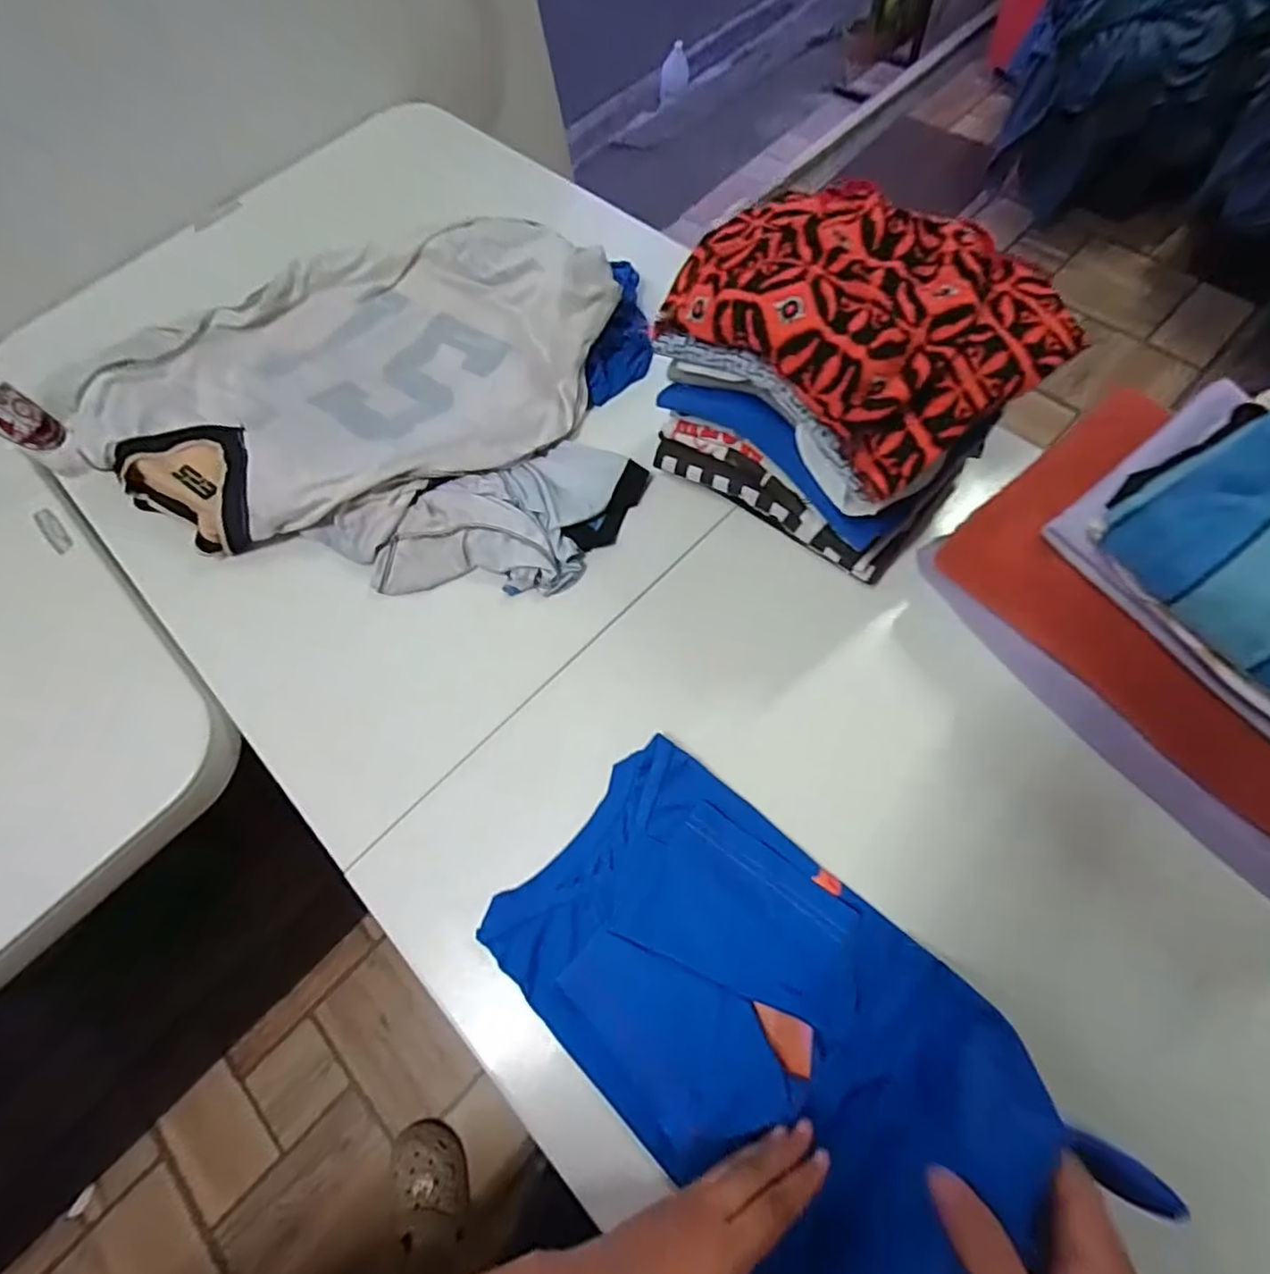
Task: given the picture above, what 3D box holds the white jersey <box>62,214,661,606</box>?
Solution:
[{"bbox_3d":[-0.294,-0.290,0.684,0.586,0.101,0.457,4,67,8],"label":"white jersey"}]

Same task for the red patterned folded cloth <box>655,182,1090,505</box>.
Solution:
[{"bbox_3d":[0.166,-0.261,0.472,0.217,0.075,0.271,-38,68,-10],"label":"red patterned folded cloth"}]

